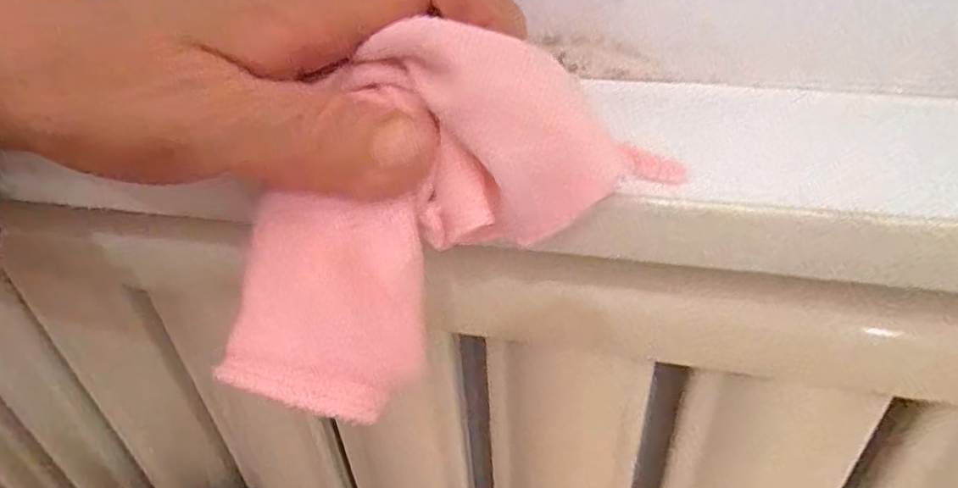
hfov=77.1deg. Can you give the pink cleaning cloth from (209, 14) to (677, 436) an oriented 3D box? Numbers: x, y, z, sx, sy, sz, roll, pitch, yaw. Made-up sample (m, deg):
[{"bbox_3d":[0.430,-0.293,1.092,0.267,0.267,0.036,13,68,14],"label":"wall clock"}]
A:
[{"bbox_3d":[-0.016,-0.010,0.144,0.101,0.074,0.042,-17,40,-17],"label":"pink cleaning cloth"}]

